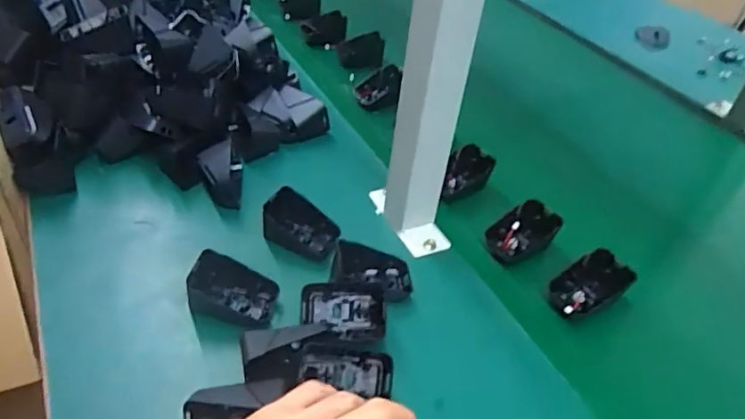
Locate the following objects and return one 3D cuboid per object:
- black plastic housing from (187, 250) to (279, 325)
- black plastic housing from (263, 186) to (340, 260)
[{"bbox_3d":[-0.119,0.070,0.480,0.067,0.041,0.050,9,41,4],"label":"black plastic housing"},{"bbox_3d":[-0.068,0.015,0.549,0.069,0.044,0.047,13,42,9],"label":"black plastic housing"}]

